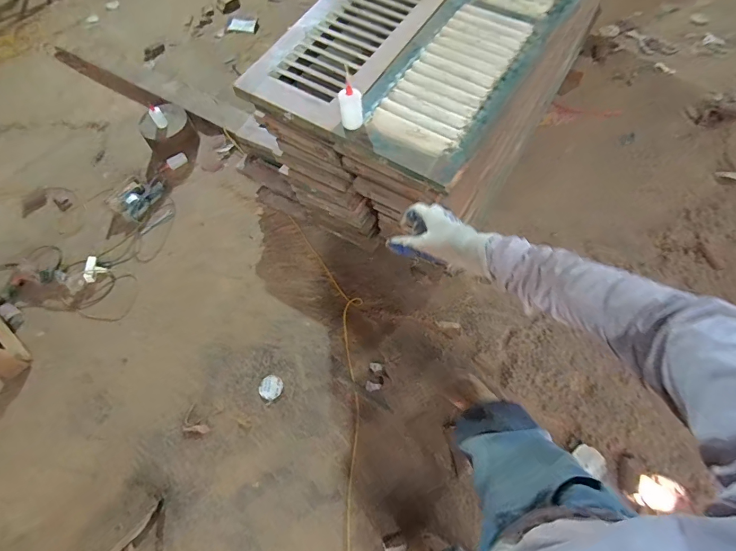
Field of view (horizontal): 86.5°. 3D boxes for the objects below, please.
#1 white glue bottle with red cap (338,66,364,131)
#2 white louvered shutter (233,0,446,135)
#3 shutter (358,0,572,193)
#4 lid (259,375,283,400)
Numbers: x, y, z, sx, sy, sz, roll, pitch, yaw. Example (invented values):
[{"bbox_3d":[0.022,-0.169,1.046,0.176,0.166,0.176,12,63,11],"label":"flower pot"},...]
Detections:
[{"bbox_3d":[-0.042,-0.414,0.942,0.057,0.135,0.056,-9,63,-1],"label":"white glue bottle with red cap"},{"bbox_3d":[0.274,-1.212,1.356,0.400,0.052,1.937,26,68,16],"label":"white louvered shutter"},{"bbox_3d":[0.540,-1.005,1.259,0.326,0.056,1.844,28,68,17],"label":"shutter"},{"bbox_3d":[-0.361,0.417,1.458,0.082,0.013,0.085,-2,63,3],"label":"lid"}]

